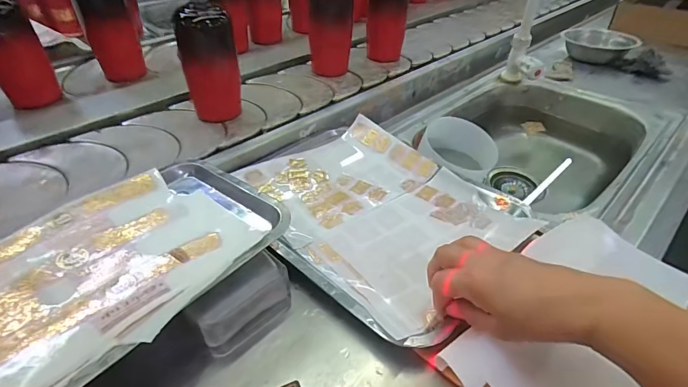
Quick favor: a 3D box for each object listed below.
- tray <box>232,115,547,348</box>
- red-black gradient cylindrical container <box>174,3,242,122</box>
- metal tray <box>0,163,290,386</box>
[{"bbox_3d":[0.032,0.011,0.495,0.255,0.038,0.348,-29,51,-31],"label":"tray"},{"bbox_3d":[-0.202,-0.192,0.585,0.067,0.166,0.056,21,45,19],"label":"red-black gradient cylindrical container"},{"bbox_3d":[-0.319,0.134,0.271,0.223,0.037,0.608,30,48,27],"label":"metal tray"}]

